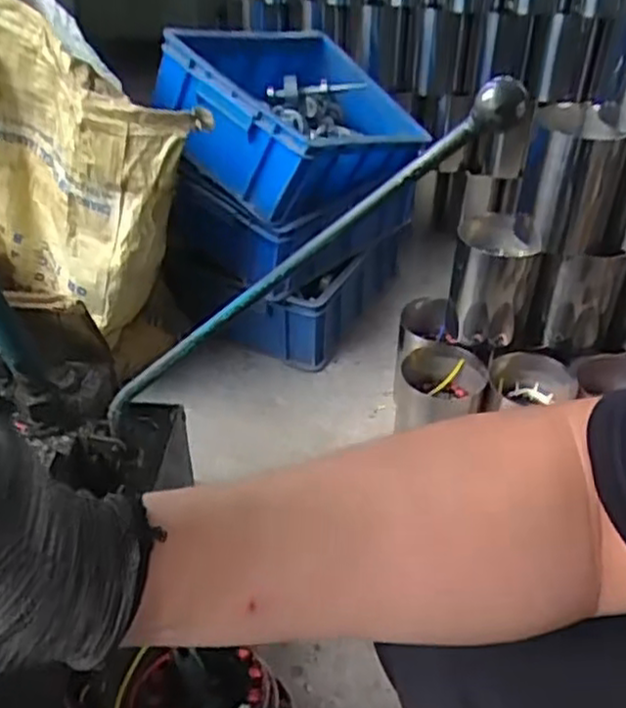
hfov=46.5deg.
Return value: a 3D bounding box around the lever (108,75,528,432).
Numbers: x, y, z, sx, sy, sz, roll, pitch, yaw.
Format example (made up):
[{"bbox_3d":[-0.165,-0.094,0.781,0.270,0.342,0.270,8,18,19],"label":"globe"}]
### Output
[{"bbox_3d":[-0.034,-0.045,0.520,0.029,0.425,0.026,44,37,-17],"label":"lever"}]

